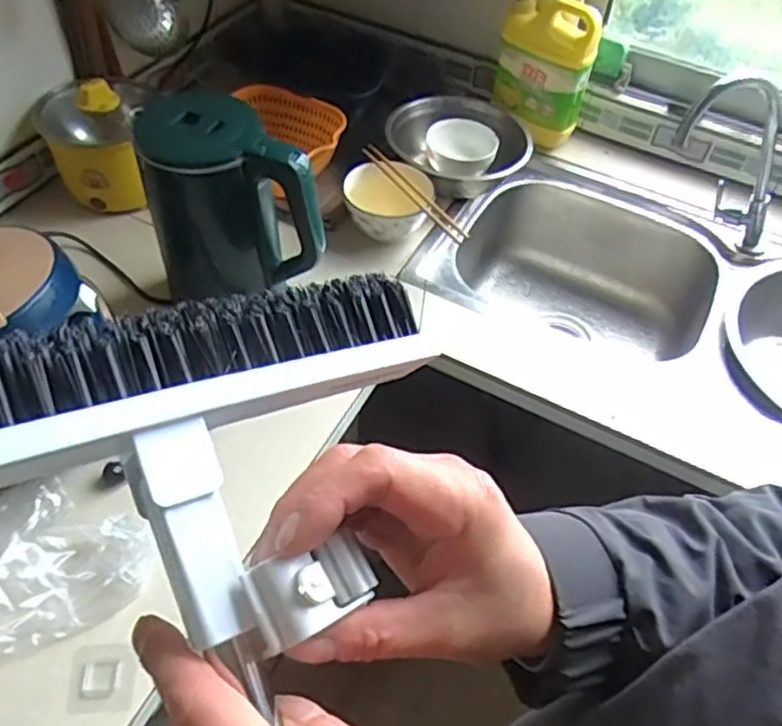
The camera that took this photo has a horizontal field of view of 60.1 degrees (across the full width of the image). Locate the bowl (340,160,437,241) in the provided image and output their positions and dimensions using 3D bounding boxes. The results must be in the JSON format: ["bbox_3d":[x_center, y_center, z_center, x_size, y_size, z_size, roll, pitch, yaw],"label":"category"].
[{"bbox_3d":[-0.005,-0.232,0.958,0.121,0.055,0.121,2,51,-3],"label":"bowl"}]

